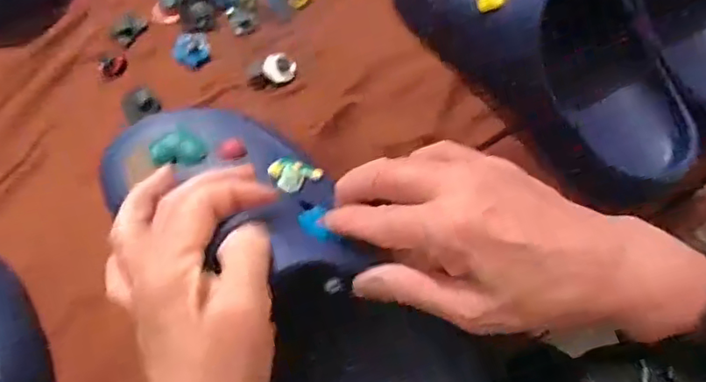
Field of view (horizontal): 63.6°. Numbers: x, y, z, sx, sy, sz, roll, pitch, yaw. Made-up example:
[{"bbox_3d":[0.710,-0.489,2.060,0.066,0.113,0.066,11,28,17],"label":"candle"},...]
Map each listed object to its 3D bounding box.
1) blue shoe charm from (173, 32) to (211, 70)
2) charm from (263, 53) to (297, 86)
[{"bbox_3d":[-0.121,-0.106,0.428,0.026,0.004,0.031,-16,70,-8],"label":"blue shoe charm"},{"bbox_3d":[-0.055,-0.091,0.426,0.025,0.007,0.024,1,68,-2],"label":"charm"}]

